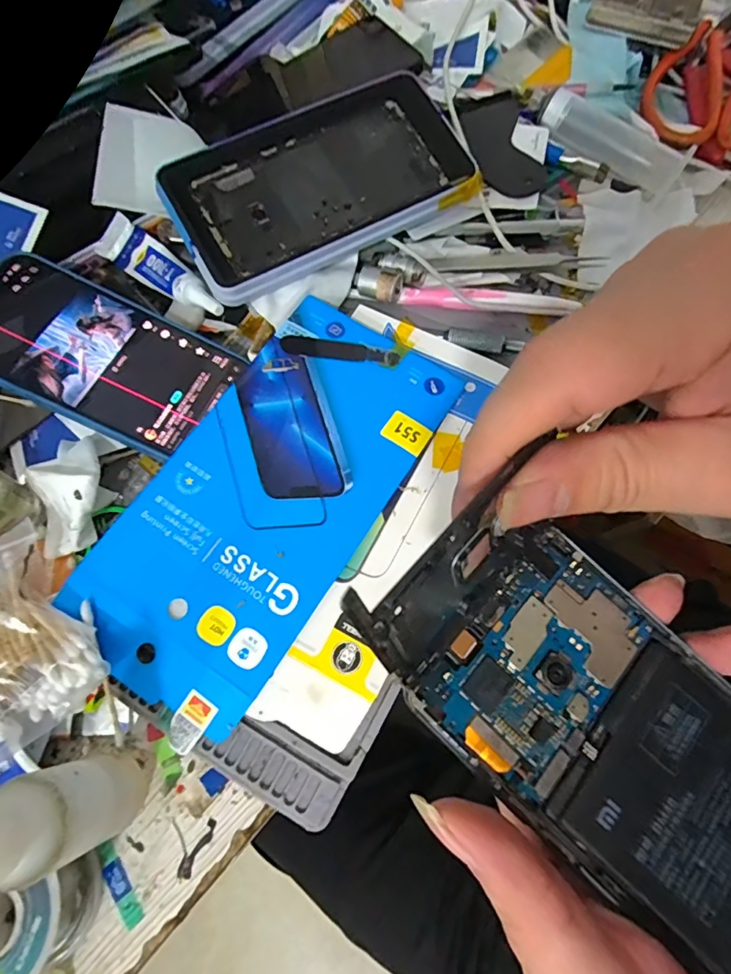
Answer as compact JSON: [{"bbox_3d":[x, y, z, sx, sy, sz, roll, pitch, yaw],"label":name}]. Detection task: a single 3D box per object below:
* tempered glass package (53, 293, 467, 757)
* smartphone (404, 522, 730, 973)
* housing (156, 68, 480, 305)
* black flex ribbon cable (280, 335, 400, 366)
[{"bbox_3d":[-0.051,-0.001,0.259,0.112,0.008,0.231,30,72,14],"label":"tempered glass package"},{"bbox_3d":[0.093,0.089,0.147,0.152,0.004,0.075,42,75,6],"label":"smartphone"},{"bbox_3d":[-0.031,-0.200,0.308,0.186,0.012,0.112,-27,82,-9],"label":"housing"},{"bbox_3d":[-0.016,-0.083,0.287,0.070,0.004,0.013,6,68,5],"label":"black flex ribbon cable"}]

